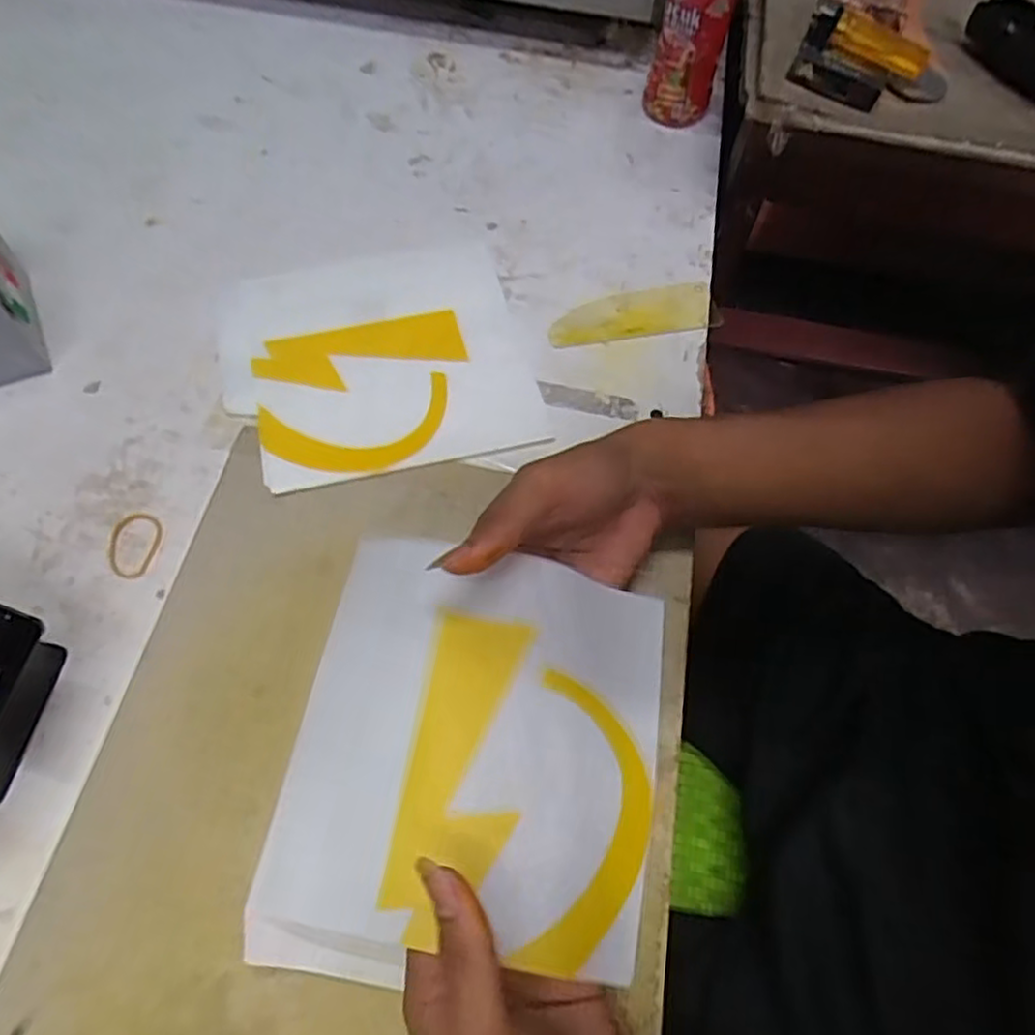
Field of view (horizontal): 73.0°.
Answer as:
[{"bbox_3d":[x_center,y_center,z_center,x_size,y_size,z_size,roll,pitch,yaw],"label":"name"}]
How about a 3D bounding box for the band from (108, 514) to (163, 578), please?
[{"bbox_3d":[-0.215,0.015,0.392,0.028,0.004,0.038,5,62,0],"label":"band"}]

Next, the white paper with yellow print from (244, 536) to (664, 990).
[{"bbox_3d":[-0.017,0.108,0.317,0.158,0.036,0.185,11,63,3],"label":"white paper with yellow print"}]

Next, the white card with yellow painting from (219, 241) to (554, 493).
[{"bbox_3d":[-0.092,-0.106,0.455,0.187,0.009,0.179,-13,64,-9],"label":"white card with yellow painting"}]

